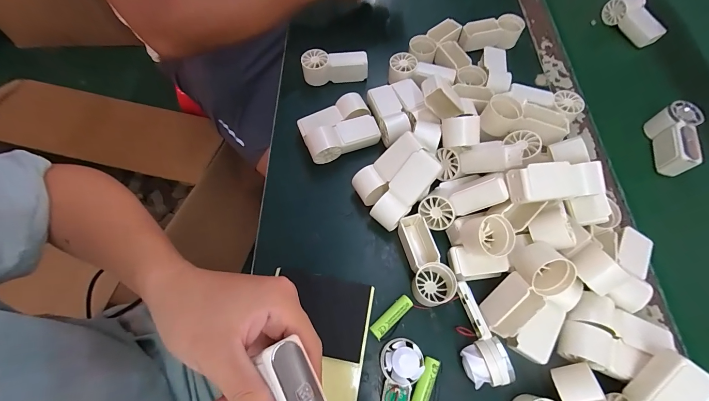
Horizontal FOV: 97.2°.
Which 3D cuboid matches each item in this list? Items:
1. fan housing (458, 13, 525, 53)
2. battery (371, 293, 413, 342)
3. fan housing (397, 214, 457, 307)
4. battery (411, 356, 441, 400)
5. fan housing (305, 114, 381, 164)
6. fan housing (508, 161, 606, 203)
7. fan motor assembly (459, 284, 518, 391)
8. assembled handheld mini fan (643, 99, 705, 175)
[{"bbox_3d":[0.214,-0.261,0.489,0.094,0.031,0.035,-12,65,-6],"label":"fan housing"},{"bbox_3d":[0.038,0.119,0.319,0.050,0.014,0.015,-40,71,-18],"label":"battery"},{"bbox_3d":[0.076,0.062,0.337,0.038,0.029,0.093,-11,65,-6],"label":"fan housing"},{"bbox_3d":[0.064,0.173,0.293,0.017,0.016,0.049,23,66,10],"label":"battery"},{"bbox_3d":[-0.014,-0.079,0.404,0.093,0.040,0.033,-21,66,-10],"label":"fan housing"},{"bbox_3d":[0.188,-0.018,0.296,0.084,0.025,0.034,-7,86,-9],"label":"fan housing"},{"bbox_3d":[0.114,0.129,0.305,0.037,0.033,0.091,-12,65,-6],"label":"fan motor assembly"},{"bbox_3d":[0.425,-0.083,0.419,0.040,0.043,0.089,22,66,10],"label":"assembled handheld mini fan"}]

